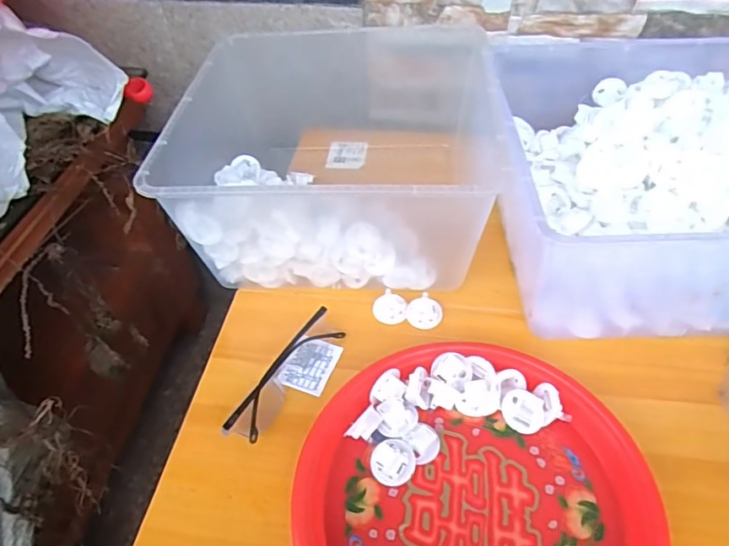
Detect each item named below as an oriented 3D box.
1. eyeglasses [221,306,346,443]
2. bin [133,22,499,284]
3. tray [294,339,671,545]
[{"bbox_3d":[-0.065,0.084,0.437,0.027,0.029,0.130,24,53,23],"label":"eyeglasses"},{"bbox_3d":[-0.024,-0.141,0.584,0.289,0.172,0.363,2,48,4],"label":"bin"},{"bbox_3d":[0.077,0.154,0.366,0.233,0.029,0.219,-2,49,3],"label":"tray"}]

